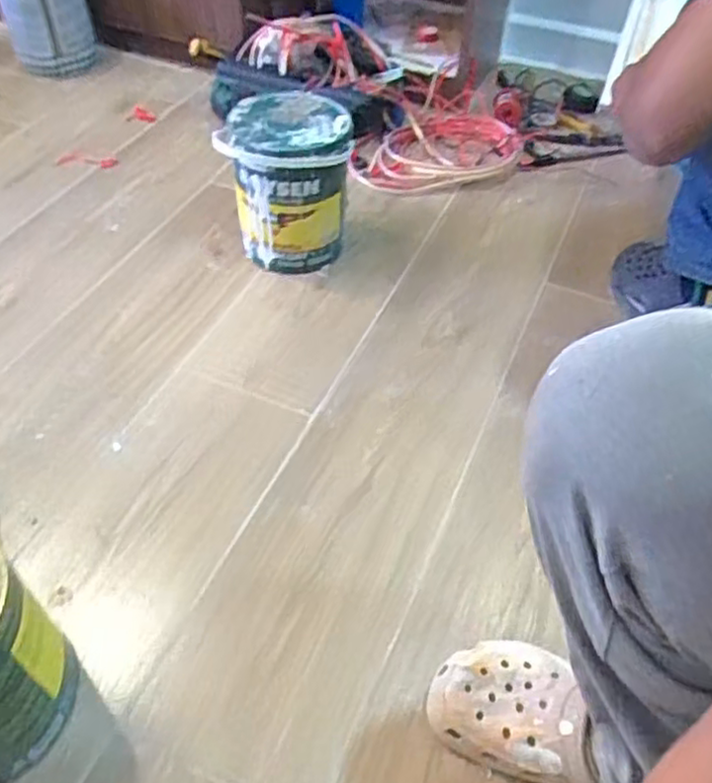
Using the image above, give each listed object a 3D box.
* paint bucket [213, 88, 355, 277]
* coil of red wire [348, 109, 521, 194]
[{"bbox_3d":[-0.098,-0.305,1.041,0.168,0.219,0.168,1,51,-1],"label":"paint bucket"},{"bbox_3d":[0.149,-0.441,1.290,0.333,0.036,0.213,-17,53,-14],"label":"coil of red wire"}]

